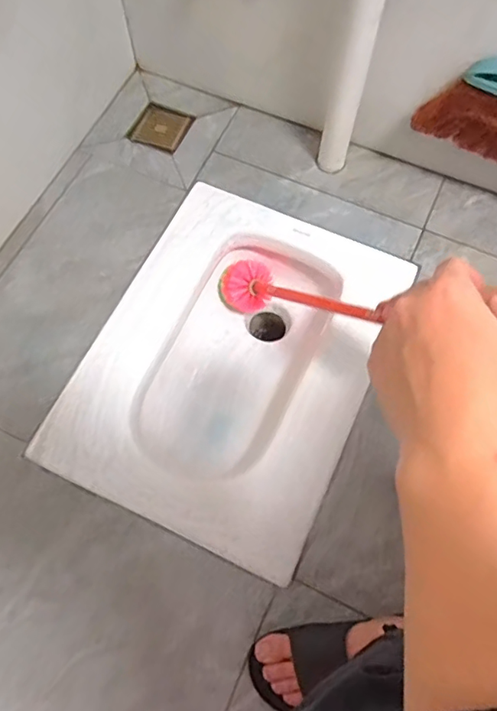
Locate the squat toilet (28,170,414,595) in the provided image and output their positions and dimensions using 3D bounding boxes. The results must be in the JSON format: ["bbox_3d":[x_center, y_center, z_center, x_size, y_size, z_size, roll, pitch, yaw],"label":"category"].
[{"bbox_3d":[-0.021,0.025,0.855,0.409,0.159,0.538,23,70,9],"label":"squat toilet"}]

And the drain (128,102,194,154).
[{"bbox_3d":[-0.164,-0.428,0.962,0.094,0.010,0.098,18,70,8],"label":"drain"}]

